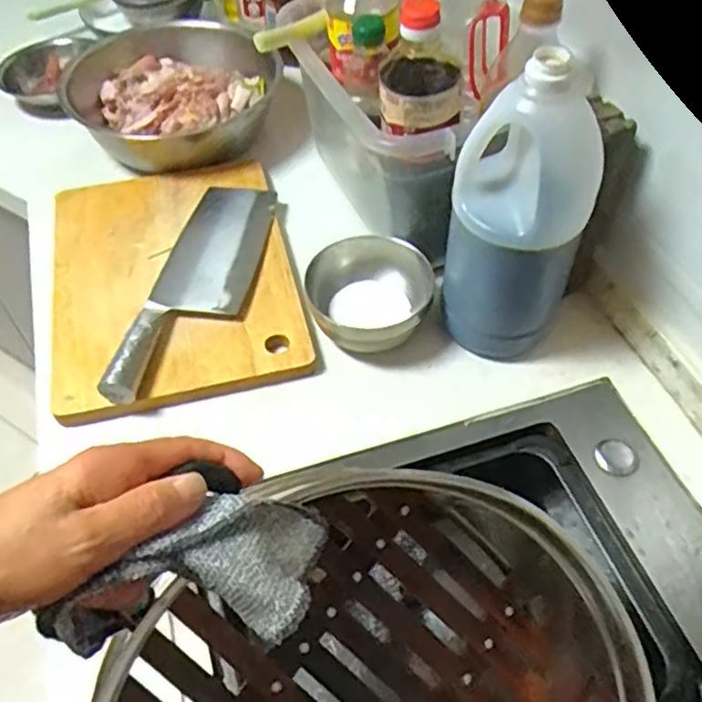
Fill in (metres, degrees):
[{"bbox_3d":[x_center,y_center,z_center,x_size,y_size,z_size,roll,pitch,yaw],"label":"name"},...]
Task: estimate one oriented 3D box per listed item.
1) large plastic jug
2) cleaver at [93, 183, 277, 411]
[{"bbox_3d":[0.147,-0.110,0.603,0.113,0.285,0.089,16,54,14],"label":"large plastic jug"},{"bbox_3d":[-0.159,-0.077,0.720,0.100,0.022,0.318,8,52,8],"label":"cleaver"}]

